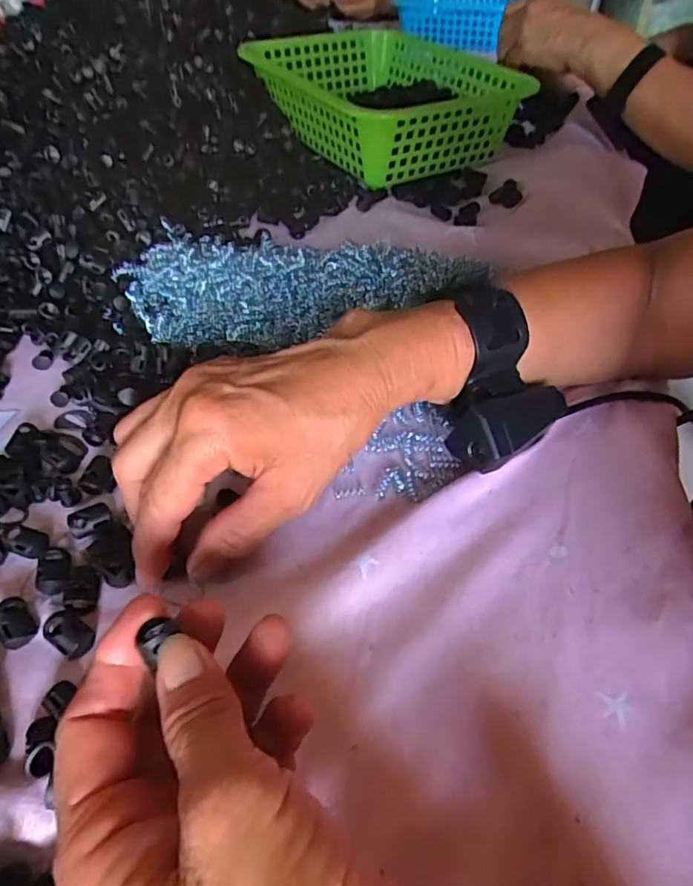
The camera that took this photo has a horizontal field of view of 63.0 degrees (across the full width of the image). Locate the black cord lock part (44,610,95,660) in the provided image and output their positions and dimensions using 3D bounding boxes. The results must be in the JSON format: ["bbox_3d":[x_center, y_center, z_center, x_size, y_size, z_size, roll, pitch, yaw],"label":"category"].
[{"bbox_3d":[-0.118,0.082,0.242,0.020,0.009,0.014,26,51,22],"label":"black cord lock part"}]

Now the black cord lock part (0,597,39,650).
[{"bbox_3d":[-0.144,0.078,0.243,0.021,0.009,0.016,36,55,29],"label":"black cord lock part"}]

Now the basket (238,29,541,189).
[{"bbox_3d":[0.041,-0.384,0.643,0.235,0.085,0.279,-24,51,-22],"label":"basket"}]

